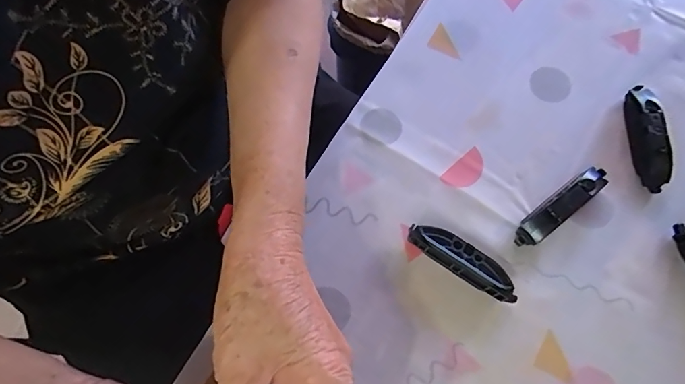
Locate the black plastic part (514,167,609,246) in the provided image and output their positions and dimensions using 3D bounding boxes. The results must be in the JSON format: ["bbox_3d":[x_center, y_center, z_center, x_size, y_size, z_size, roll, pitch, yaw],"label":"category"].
[{"bbox_3d":[0.156,0.009,0.309,0.079,0.018,0.019,-39,75,-11],"label":"black plastic part"}]

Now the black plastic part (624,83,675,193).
[{"bbox_3d":[0.225,-0.042,0.321,0.020,0.017,0.080,-1,72,1],"label":"black plastic part"}]

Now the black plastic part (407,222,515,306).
[{"bbox_3d":[0.083,0.047,0.299,0.081,0.015,0.020,35,76,11],"label":"black plastic part"}]

